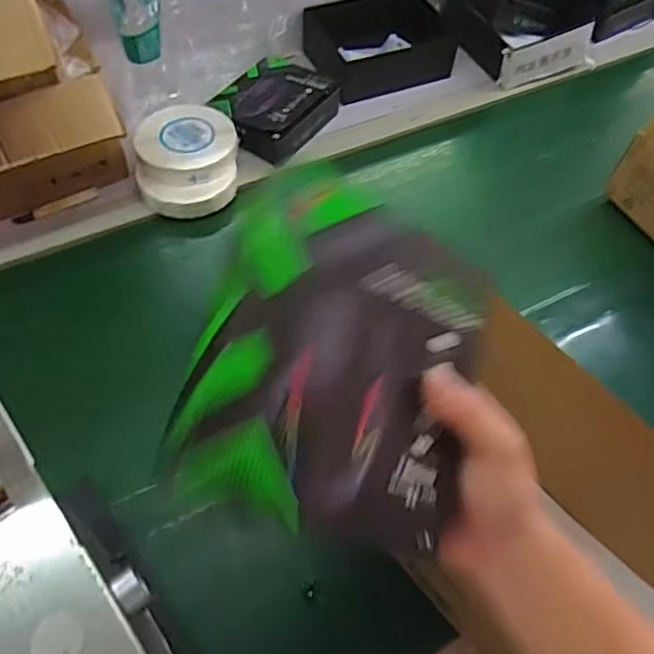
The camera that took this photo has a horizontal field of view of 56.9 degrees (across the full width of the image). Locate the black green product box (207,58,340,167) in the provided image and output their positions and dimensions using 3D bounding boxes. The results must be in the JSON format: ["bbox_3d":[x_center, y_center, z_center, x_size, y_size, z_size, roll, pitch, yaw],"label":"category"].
[{"bbox_3d":[-0.091,-0.377,1.025,0.169,0.059,0.206,33,62,17],"label":"black green product box"}]

